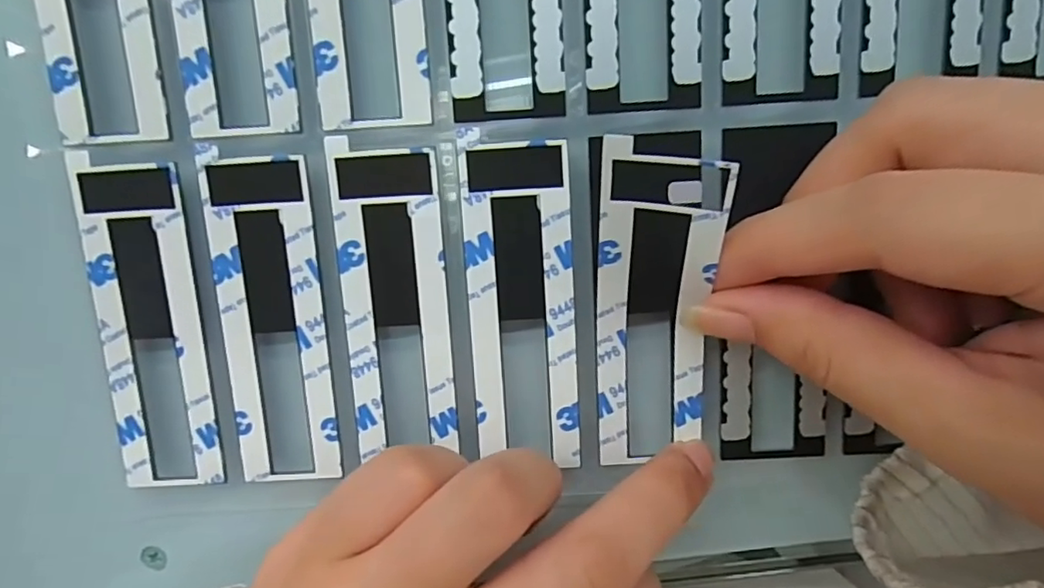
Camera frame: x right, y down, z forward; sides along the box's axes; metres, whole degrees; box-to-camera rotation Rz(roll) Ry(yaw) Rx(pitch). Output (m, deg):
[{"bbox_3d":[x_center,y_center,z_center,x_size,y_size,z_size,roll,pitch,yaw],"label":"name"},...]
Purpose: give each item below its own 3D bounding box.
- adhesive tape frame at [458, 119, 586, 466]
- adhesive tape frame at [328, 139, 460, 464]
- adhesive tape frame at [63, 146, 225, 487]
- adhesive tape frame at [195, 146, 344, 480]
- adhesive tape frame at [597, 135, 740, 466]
[{"bbox_3d":[0.000,0.003,0.153,0.027,0.004,0.087,-3,100,1],"label":"adhesive tape frame"},{"bbox_3d":[-0.033,0.002,0.153,0.027,0.004,0.081,-3,100,0],"label":"adhesive tape frame"},{"bbox_3d":[-0.097,0.009,0.155,0.027,0.004,0.089,-4,100,0],"label":"adhesive tape frame"},{"bbox_3d":[-0.065,0.008,0.155,0.027,0.004,0.088,-3,100,0],"label":"adhesive tape frame"},{"bbox_3d":[0.032,0.005,0.143,0.027,0.012,0.087,-4,120,3],"label":"adhesive tape frame"}]

